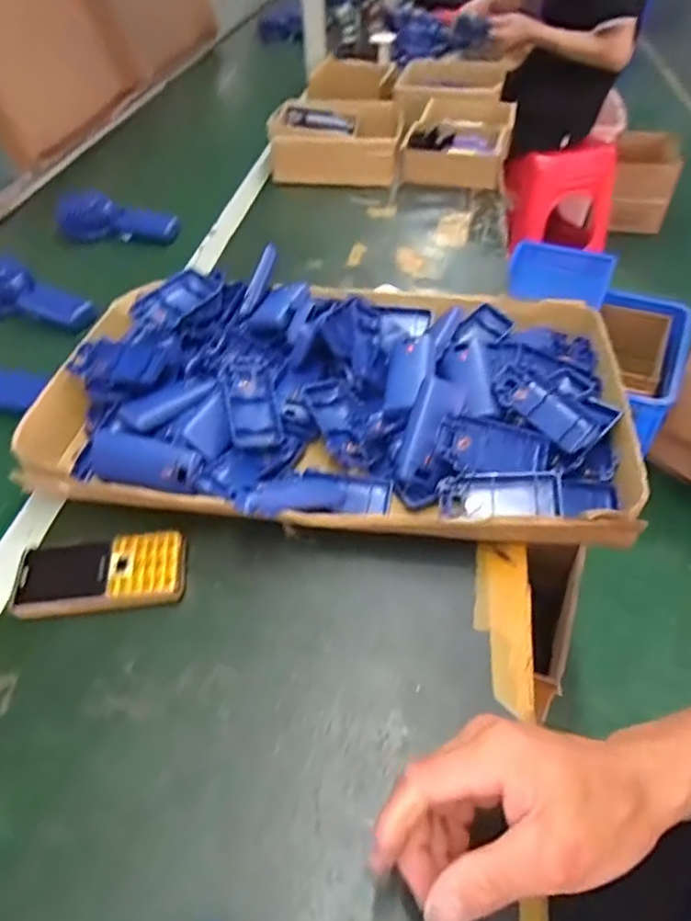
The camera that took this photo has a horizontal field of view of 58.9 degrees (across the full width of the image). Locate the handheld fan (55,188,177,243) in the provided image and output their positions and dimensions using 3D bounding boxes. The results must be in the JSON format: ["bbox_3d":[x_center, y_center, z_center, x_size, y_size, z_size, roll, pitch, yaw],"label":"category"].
[{"bbox_3d":[-0.344,-0.361,0.915,0.184,0.052,0.072,13,47,14],"label":"handheld fan"}]

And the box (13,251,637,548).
[{"bbox_3d":[-0.001,-0.072,0.581,0.516,0.073,0.335,5,47,9],"label":"box"}]

